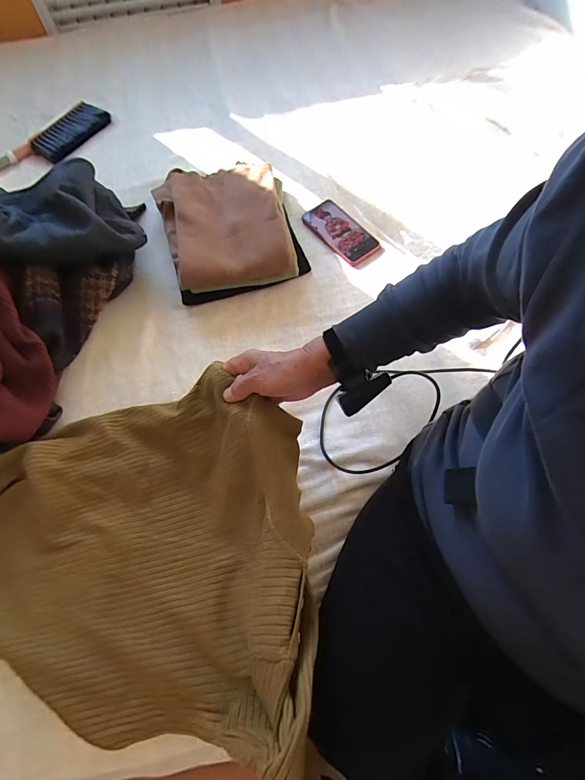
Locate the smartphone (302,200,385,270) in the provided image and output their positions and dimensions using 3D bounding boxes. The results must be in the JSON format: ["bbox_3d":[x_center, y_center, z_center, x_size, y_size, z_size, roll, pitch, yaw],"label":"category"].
[{"bbox_3d":[0.100,-0.317,0.780,0.091,0.018,0.176,-39,78,-11],"label":"smartphone"}]

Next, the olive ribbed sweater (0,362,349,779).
[{"bbox_3d":[-0.226,0.189,0.440,0.481,0.150,0.390,-5,65,-3],"label":"olive ribbed sweater"}]

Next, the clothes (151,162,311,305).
[{"bbox_3d":[-0.126,-0.331,0.755,0.248,0.071,0.283,-16,63,-5],"label":"clothes"}]

